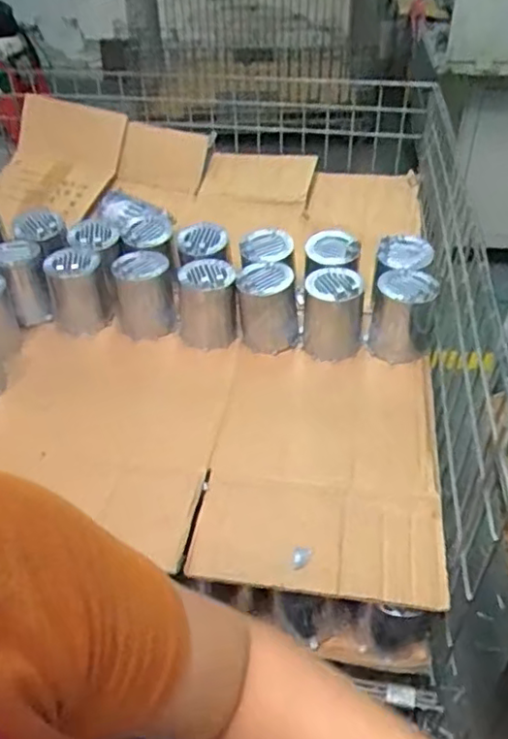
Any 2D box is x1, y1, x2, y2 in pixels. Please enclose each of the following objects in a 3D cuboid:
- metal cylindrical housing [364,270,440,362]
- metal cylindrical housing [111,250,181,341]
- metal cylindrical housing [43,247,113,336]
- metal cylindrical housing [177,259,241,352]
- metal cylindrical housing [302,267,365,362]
[{"bbox_3d":[0.230,-0.087,0.950,0.091,0.119,0.092,-1,41,1],"label":"metal cylindrical housing"},{"bbox_3d":[-0.175,-0.117,1.014,0.088,0.136,0.092,-1,41,1],"label":"metal cylindrical housing"},{"bbox_3d":[-0.287,-0.128,1.030,0.089,0.121,0.079,-11,42,-11],"label":"metal cylindrical housing"},{"bbox_3d":[-0.075,-0.107,1.002,0.092,0.120,0.092,-5,41,-3],"label":"metal cylindrical housing"},{"bbox_3d":[0.118,-0.088,0.959,0.084,0.121,0.081,-1,41,1],"label":"metal cylindrical housing"}]

